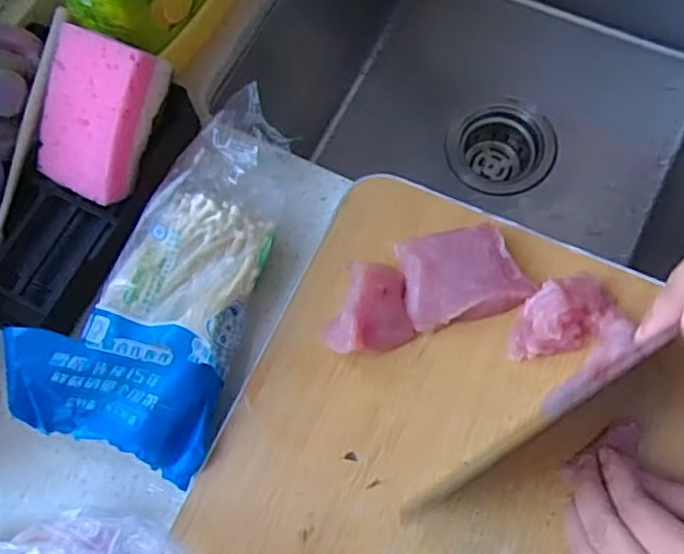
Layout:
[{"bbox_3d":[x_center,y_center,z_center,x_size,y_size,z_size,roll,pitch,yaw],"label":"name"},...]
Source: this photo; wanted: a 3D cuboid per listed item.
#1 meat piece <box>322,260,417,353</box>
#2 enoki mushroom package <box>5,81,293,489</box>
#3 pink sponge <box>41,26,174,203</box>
[{"bbox_3d":[0.013,0.017,0.393,0.051,0.027,0.055,-1,71,4],"label":"meat piece"},{"bbox_3d":[-0.103,-0.006,0.394,0.108,0.050,0.222,13,73,8],"label":"enoki mushroom package"},{"bbox_3d":[-0.147,-0.099,0.410,0.072,0.030,0.094,25,112,18],"label":"pink sponge"}]

